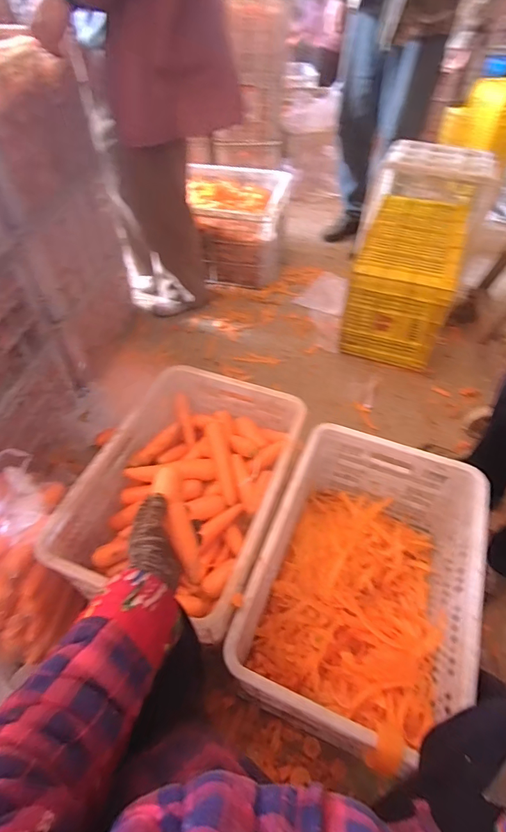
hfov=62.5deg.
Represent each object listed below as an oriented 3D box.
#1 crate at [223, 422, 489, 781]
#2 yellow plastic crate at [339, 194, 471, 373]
[{"bbox_3d":[0.204,0.327,0.824,0.355,0.259,0.531,19,50,14],"label":"crate"},{"bbox_3d":[0.509,-0.463,1.427,0.287,0.329,0.488,17,50,12],"label":"yellow plastic crate"}]

